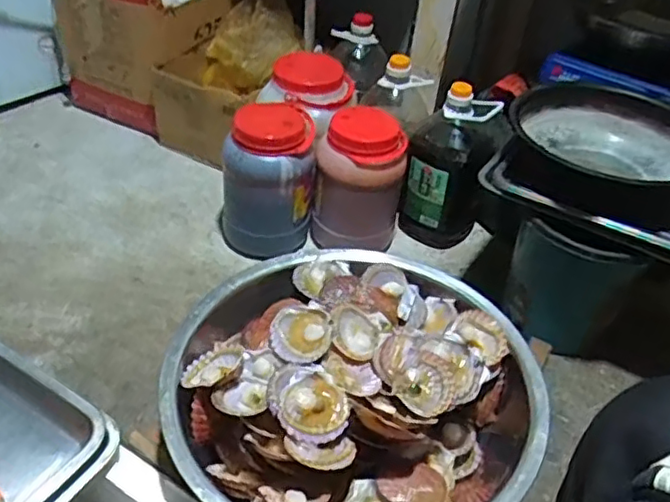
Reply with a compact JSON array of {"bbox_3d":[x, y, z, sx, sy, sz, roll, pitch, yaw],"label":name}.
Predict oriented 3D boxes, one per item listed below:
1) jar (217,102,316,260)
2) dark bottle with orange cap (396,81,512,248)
[{"bbox_3d":[-0.133,-0.126,1.244,0.180,0.273,0.160,0,40,-7],"label":"jar"},{"bbox_3d":[0.249,-0.184,1.341,0.159,0.316,0.191,20,42,16],"label":"dark bottle with orange cap"}]

